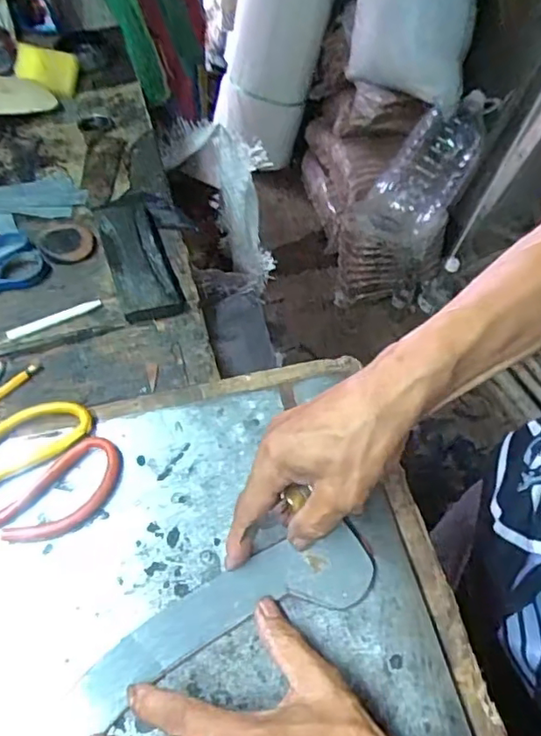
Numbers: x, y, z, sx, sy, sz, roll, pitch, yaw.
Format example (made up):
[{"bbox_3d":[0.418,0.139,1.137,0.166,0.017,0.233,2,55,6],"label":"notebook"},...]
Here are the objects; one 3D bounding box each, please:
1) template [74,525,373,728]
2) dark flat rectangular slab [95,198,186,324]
[{"bbox_3d":[-0.026,0.151,0.362,0.187,0.005,0.048,-22,62,-12],"label":"template"},{"bbox_3d":[-0.132,-0.109,0.581,0.056,0.019,0.162,-14,57,-16],"label":"dark flat rectangular slab"}]

